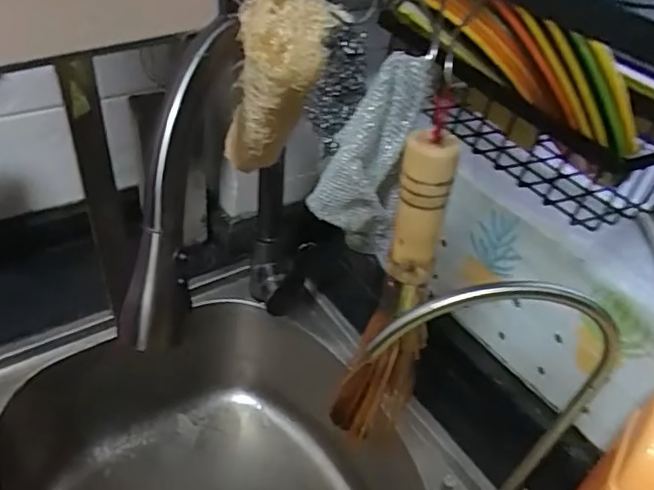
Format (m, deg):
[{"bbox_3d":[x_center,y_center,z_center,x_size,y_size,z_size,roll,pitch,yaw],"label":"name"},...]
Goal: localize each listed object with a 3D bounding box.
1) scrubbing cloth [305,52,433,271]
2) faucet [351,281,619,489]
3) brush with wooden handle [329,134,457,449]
[{"bbox_3d":[0.021,-0.040,0.337,0.055,0.135,0.034,7,41,1],"label":"scrubbing cloth"},{"bbox_3d":[0.088,0.141,0.401,0.153,0.328,0.038,-6,42,-14],"label":"faucet"},{"bbox_3d":[0.044,0.045,0.378,0.043,0.244,0.033,28,45,23],"label":"brush with wooden handle"}]

